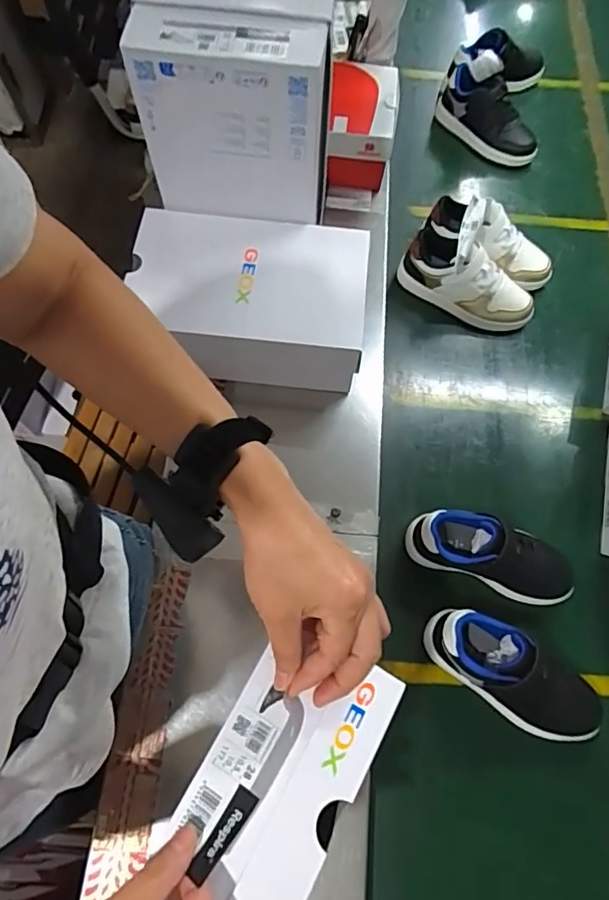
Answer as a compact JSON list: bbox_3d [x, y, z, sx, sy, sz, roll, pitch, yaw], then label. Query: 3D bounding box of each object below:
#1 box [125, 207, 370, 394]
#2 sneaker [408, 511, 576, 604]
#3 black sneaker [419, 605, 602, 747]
[{"bbox_3d":[-0.072,-0.182,0.671,0.286,0.101,0.193,7,68,1],"label":"box"},{"bbox_3d":[0.219,0.120,0.607,0.190,0.081,0.069,15,68,5],"label":"sneaker"},{"bbox_3d":[0.227,0.239,0.557,0.194,0.081,0.074,28,70,10],"label":"black sneaker"}]

